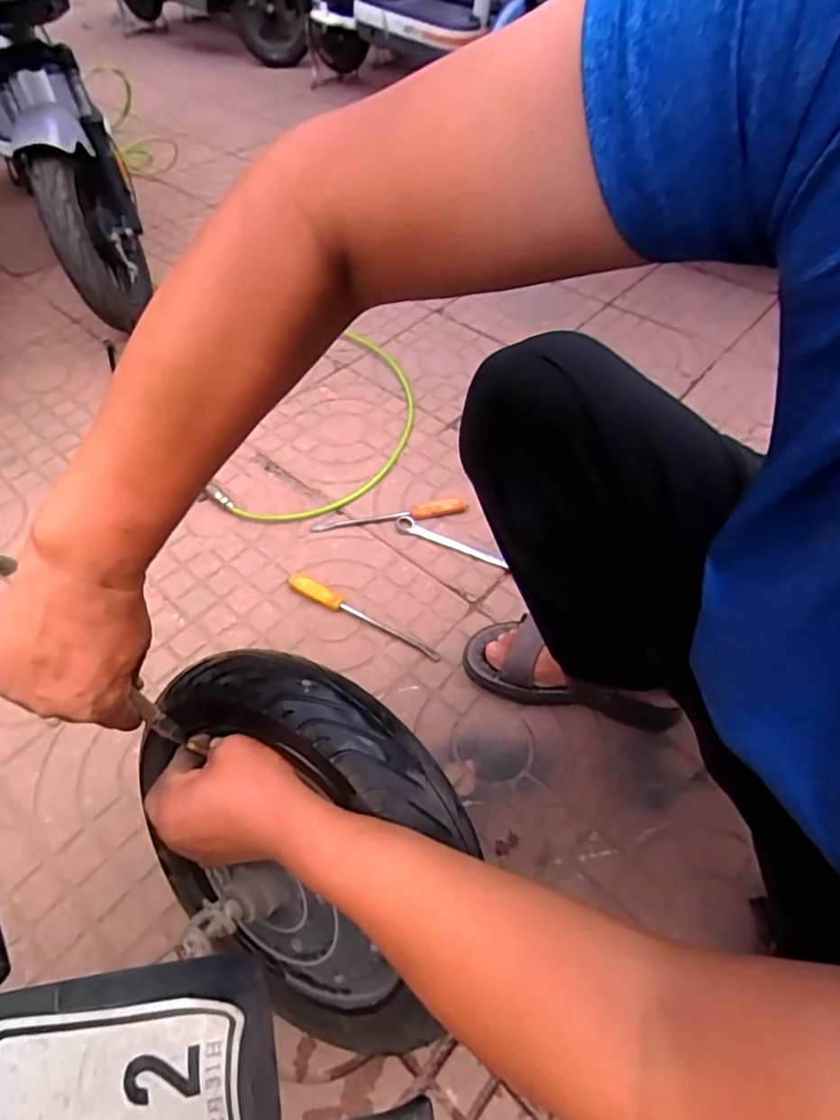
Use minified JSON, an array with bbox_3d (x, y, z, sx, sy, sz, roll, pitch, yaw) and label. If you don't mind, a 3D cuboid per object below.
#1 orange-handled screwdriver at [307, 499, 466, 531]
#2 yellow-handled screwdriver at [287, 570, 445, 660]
[{"bbox_3d":[-0.049,-0.074,0.943,0.257,0.021,0.027,-8,52,-6],"label":"orange-handled screwdriver"},{"bbox_3d":[-0.089,0.082,0.828,0.255,0.020,0.028,27,57,20],"label":"yellow-handled screwdriver"}]

